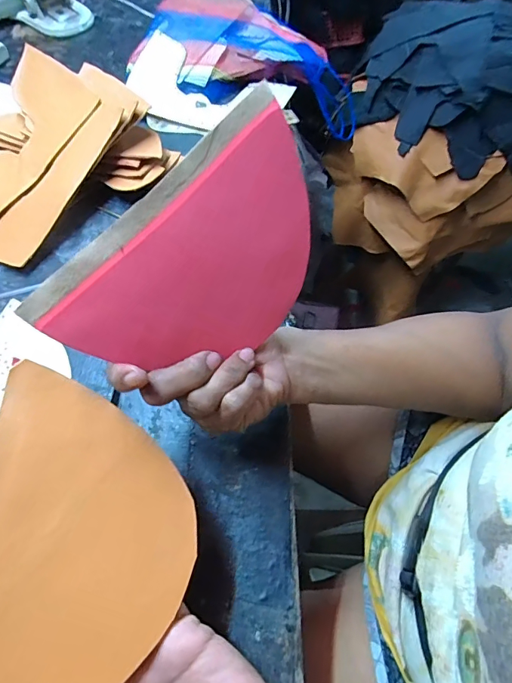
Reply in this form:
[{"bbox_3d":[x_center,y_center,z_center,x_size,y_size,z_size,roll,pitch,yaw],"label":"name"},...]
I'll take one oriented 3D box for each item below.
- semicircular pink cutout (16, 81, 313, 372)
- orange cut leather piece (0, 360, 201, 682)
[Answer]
[{"bbox_3d":[-0.025,-0.044,0.252,0.174,0.110,0.010,-46,29,-5],"label":"semicircular pink cutout"},{"bbox_3d":[-0.089,0.108,0.226,0.114,0.010,0.177,15,56,-26],"label":"orange cut leather piece"}]

